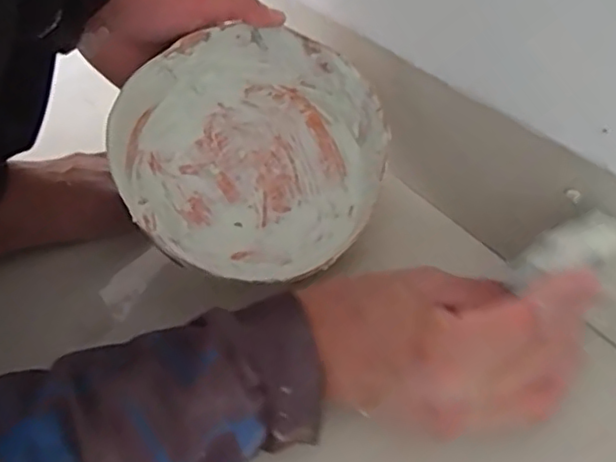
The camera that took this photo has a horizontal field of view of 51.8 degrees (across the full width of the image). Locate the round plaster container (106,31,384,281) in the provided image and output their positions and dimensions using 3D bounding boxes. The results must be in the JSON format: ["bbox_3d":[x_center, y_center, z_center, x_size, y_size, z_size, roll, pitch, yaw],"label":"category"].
[{"bbox_3d":[-0.038,-0.053,0.427,0.171,0.054,0.169,4,67,-9],"label":"round plaster container"}]

